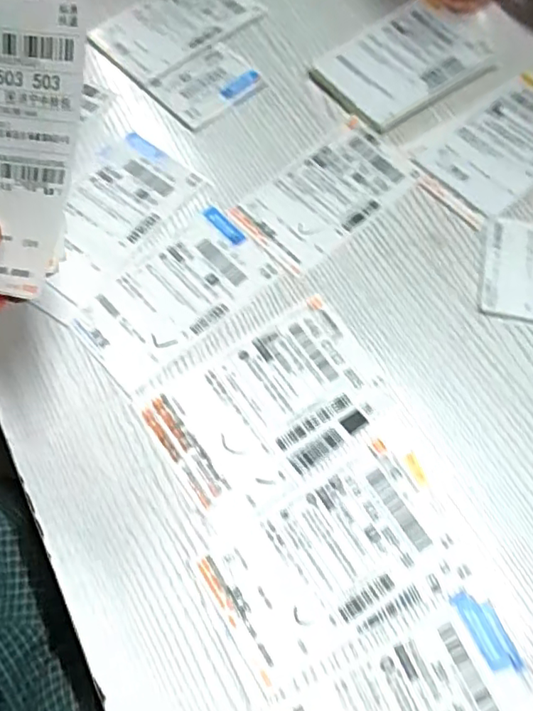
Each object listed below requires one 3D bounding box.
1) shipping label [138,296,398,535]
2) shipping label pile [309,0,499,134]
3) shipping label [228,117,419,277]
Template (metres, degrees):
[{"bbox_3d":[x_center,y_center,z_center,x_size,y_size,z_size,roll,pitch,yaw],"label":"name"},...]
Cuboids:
[{"bbox_3d":[0.004,0.032,0.345,0.133,0.004,0.095,-31,70,-12],"label":"shipping label"},{"bbox_3d":[0.109,-0.236,0.457,0.135,0.011,0.090,-34,71,-14],"label":"shipping label pile"},{"bbox_3d":[0.045,-0.116,0.410,0.126,0.007,0.070,-40,72,-15],"label":"shipping label"}]

